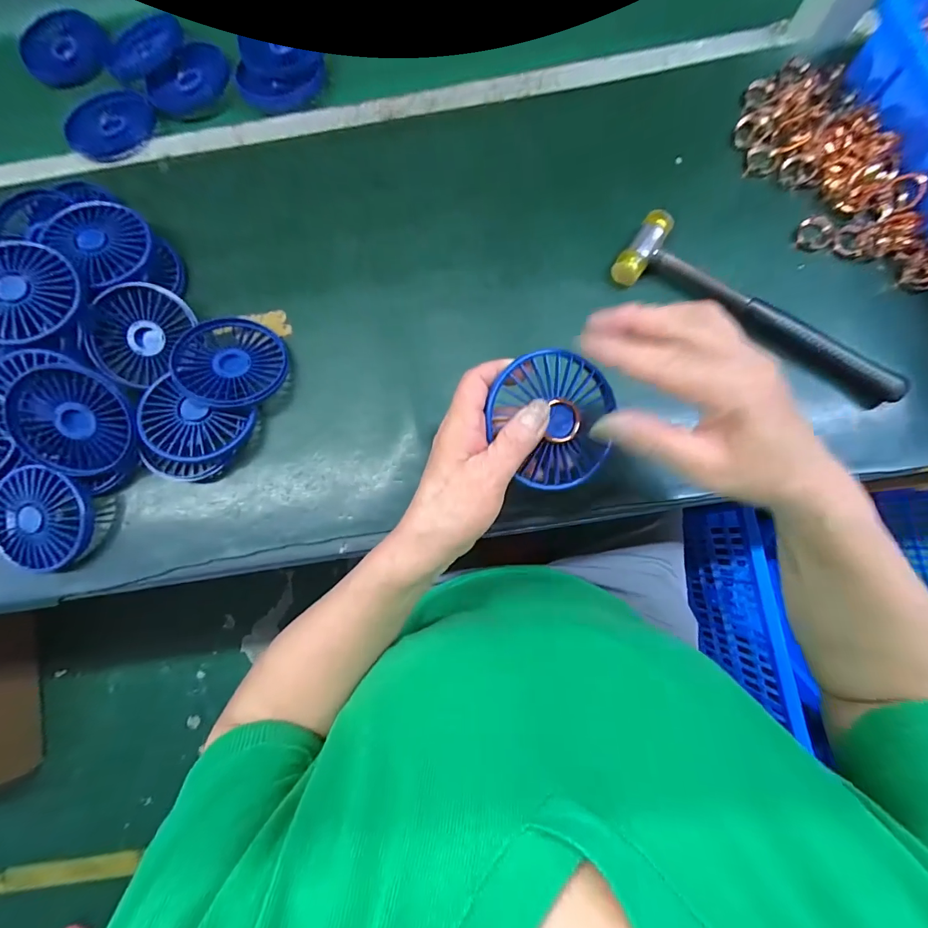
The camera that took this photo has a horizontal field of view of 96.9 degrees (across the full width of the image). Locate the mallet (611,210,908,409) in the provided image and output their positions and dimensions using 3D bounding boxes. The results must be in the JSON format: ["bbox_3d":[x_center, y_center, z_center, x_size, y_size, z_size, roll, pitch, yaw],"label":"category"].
[{"bbox_3d":[0.244,-0.126,0.342,0.240,0.026,0.059,32,85,7],"label":"mallet"}]

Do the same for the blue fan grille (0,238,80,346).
[{"bbox_3d":[-0.357,-0.137,0.329,0.081,0.012,0.083,2,83,-14],"label":"blue fan grille"}]

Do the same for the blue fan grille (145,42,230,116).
[{"bbox_3d":[-0.285,-0.398,0.425,0.083,0.008,0.083,-1,82,4],"label":"blue fan grille"}]

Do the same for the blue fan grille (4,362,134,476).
[{"bbox_3d":[-0.316,-0.036,0.337,0.087,0.019,0.087,10,103,-8],"label":"blue fan grille"}]

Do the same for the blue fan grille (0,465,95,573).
[{"bbox_3d":[-0.350,0.044,0.342,0.079,0.016,0.082,13,92,-1],"label":"blue fan grille"}]

